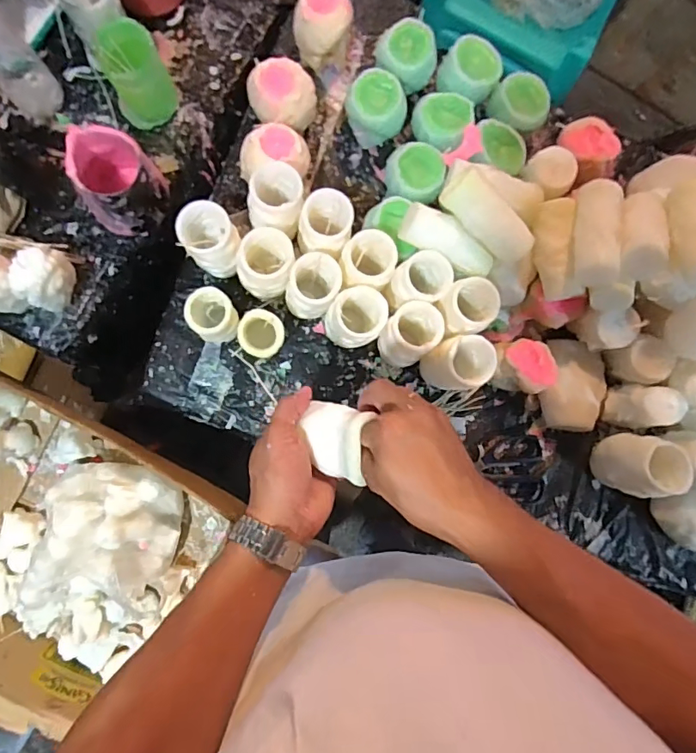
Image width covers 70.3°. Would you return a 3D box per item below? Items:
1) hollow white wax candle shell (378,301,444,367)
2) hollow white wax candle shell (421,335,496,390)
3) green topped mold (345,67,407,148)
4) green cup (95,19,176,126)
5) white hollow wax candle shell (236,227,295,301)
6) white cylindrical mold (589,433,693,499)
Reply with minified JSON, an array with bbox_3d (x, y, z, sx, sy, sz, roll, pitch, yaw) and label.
[{"bbox_3d":[0.074,-0.051,0.618,0.058,0.095,0.070,41,84,-1],"label":"hollow white wax candle shell"},{"bbox_3d":[0.137,-0.014,0.620,0.067,0.113,0.063,0,86,-4],"label":"hollow white wax candle shell"},{"bbox_3d":[0.036,-0.353,0.658,0.081,0.081,0.072,8,85,-4],"label":"green topped mold"},{"bbox_3d":[-0.266,-0.380,0.626,0.073,0.104,0.076,0,86,-4],"label":"green cup"},{"bbox_3d":[-0.098,-0.134,0.606,0.063,0.098,0.063,0,86,-4],"label":"white hollow wax candle shell"},{"bbox_3d":[0.373,0.113,0.634,0.071,0.104,0.073,0,86,-4],"label":"white cylindrical mold"}]

